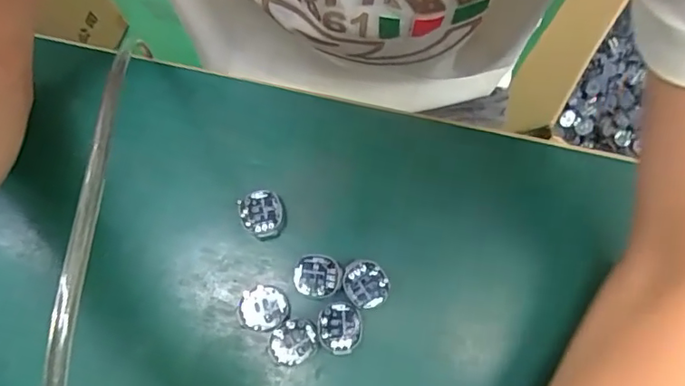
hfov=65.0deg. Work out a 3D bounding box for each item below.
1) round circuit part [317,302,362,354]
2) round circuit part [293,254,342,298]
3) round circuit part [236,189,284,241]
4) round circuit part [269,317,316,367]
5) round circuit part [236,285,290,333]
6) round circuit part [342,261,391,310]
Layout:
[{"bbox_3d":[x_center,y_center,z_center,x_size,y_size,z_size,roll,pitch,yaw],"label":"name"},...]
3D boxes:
[{"bbox_3d":[-0.002,0.076,0.303,0.024,0.004,0.027,-7,77,-2],"label":"round circuit part"},{"bbox_3d":[-0.014,0.048,0.311,0.026,0.004,0.024,0,77,0],"label":"round circuit part"},{"bbox_3d":[-0.049,0.013,0.323,0.025,0.008,0.031,-15,77,-4],"label":"round circuit part"},{"bbox_3d":[-0.027,0.084,0.300,0.027,0.006,0.024,-35,79,-8],"label":"round circuit part"},{"bbox_3d":[-0.045,0.066,0.306,0.028,0.004,0.025,11,77,2],"label":"round circuit part"},{"bbox_3d":[0.013,0.052,0.309,0.025,0.004,0.028,-34,79,-8],"label":"round circuit part"}]

